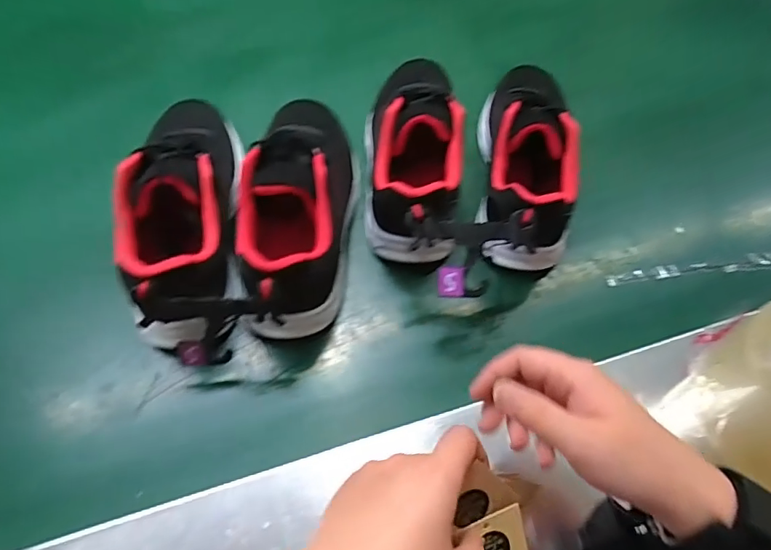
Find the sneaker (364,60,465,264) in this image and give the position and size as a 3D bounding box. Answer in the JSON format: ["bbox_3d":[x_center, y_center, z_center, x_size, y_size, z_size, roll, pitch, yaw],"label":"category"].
[{"bbox_3d":[0.016,-0.127,0.497,0.105,0.083,0.259,3,56,-1],"label":"sneaker"}]

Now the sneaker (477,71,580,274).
[{"bbox_3d":[0.138,-0.117,0.493,0.083,0.088,0.249,8,56,3],"label":"sneaker"}]

